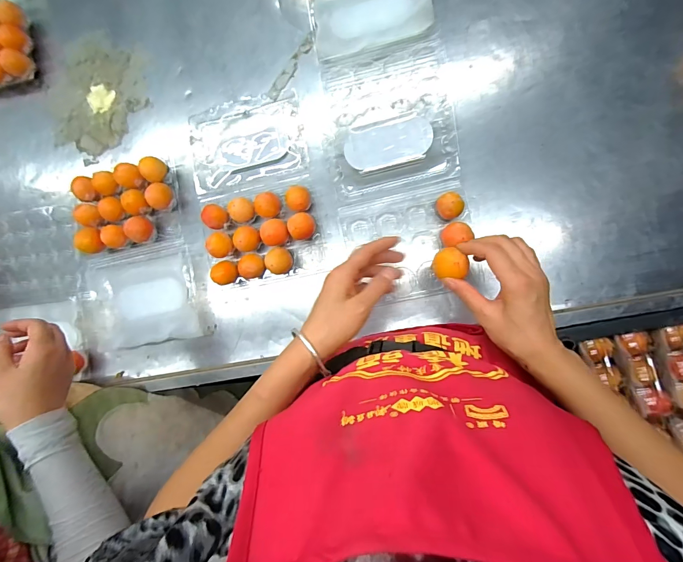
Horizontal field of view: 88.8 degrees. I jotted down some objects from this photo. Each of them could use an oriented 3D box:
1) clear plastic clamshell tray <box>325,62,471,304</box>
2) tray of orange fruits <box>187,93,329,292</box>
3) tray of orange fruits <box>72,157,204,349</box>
[{"bbox_3d":[0.087,-0.159,0.546,0.198,0.046,0.373,-9,87,9],"label":"clear plastic clamshell tray"},{"bbox_3d":[-0.142,-0.154,0.577,0.213,0.056,0.309,-10,87,9],"label":"tray of orange fruits"},{"bbox_3d":[-0.360,-0.039,0.598,0.201,0.048,0.302,-12,87,9],"label":"tray of orange fruits"}]

